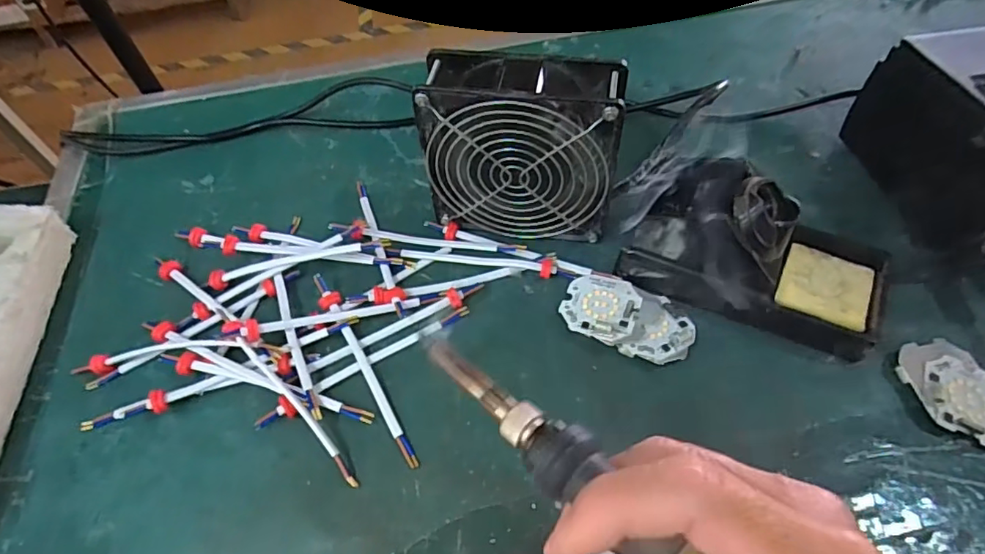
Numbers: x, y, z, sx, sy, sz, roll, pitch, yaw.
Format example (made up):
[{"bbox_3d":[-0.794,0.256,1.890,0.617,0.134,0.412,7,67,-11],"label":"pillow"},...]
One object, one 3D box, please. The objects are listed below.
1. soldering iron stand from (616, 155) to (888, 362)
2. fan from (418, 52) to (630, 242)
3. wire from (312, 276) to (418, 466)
[{"bbox_3d":[0.160,-0.019,0.331,0.151,0.074,0.078,15,57,14],"label":"soldering iron stand"},{"bbox_3d":[0.019,-0.077,0.353,0.116,0.117,0.049,7,56,8],"label":"fan"},{"bbox_3d":[-0.068,0.068,0.326,0.006,0.005,0.098,-27,57,-14],"label":"wire"}]

